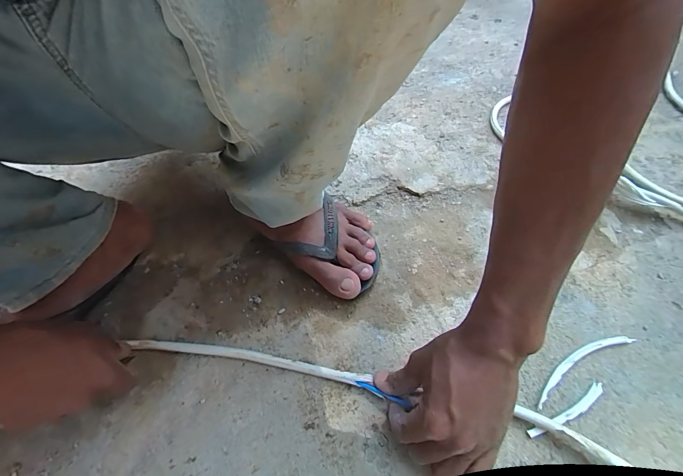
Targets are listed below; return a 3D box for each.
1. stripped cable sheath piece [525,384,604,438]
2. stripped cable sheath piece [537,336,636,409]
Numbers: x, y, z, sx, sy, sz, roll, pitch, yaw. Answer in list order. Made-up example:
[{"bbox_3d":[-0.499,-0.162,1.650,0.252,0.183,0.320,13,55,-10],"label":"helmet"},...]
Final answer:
[{"bbox_3d":[0.227,0.173,0.333,0.095,0.005,0.014,-25,58,-13],"label":"stripped cable sheath piece"},{"bbox_3d":[0.253,0.133,0.354,0.134,0.007,0.022,-26,59,-13],"label":"stripped cable sheath piece"}]

